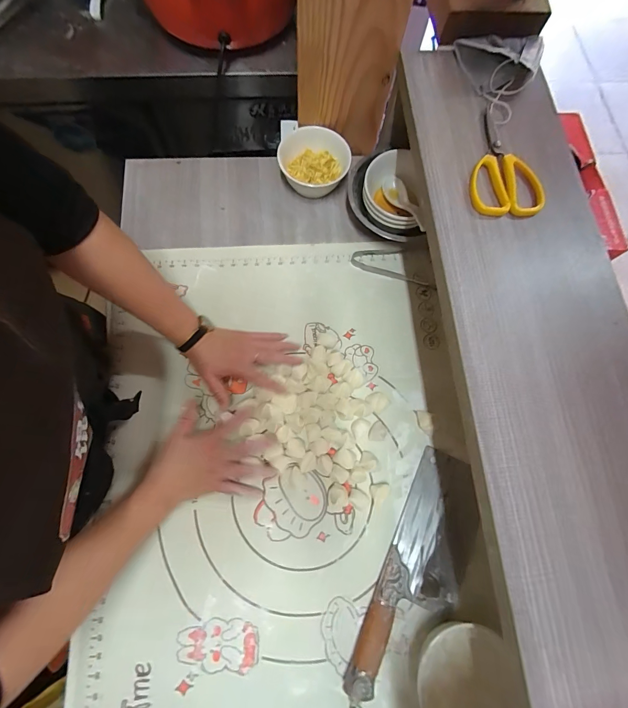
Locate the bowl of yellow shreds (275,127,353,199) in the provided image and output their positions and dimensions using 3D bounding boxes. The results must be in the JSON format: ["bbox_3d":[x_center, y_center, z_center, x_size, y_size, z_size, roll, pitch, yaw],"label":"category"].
[{"bbox_3d":[0.000,-0.327,0.582,0.118,0.065,0.114,0,74,-1],"label":"bowl of yellow shreds"}]

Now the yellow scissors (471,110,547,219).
[{"bbox_3d":[0.232,-0.241,0.412,0.082,0.015,0.156,-1,74,-2],"label":"yellow scissors"}]

